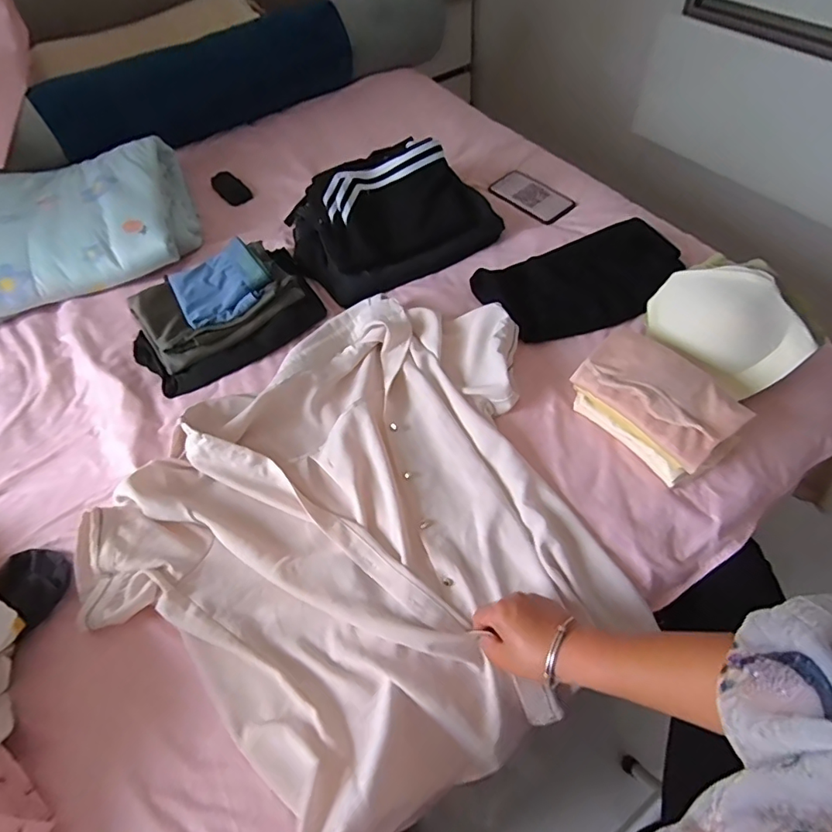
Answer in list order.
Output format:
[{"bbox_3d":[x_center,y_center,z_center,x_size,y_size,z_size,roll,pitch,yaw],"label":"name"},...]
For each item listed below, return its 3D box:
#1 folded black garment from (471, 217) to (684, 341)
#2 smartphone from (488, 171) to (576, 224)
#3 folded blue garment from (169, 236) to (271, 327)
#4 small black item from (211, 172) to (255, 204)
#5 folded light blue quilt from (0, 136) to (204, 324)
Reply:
[{"bbox_3d":[0.264,-0.214,0.804,0.307,0.044,0.183,-25,65,-3],"label":"folded black garment"},{"bbox_3d":[0.226,-0.428,0.986,0.087,0.013,0.167,-33,59,-17],"label":"smartphone"},{"bbox_3d":[-0.315,-0.216,0.811,0.143,0.034,0.140,-28,58,-14],"label":"folded blue garment"},{"bbox_3d":[-0.400,-0.493,1.093,0.059,0.013,0.118,-33,59,-17],"label":"small black item"},{"bbox_3d":[-0.706,-0.355,0.958,0.527,0.093,0.352,-19,56,-8],"label":"folded light blue quilt"}]

